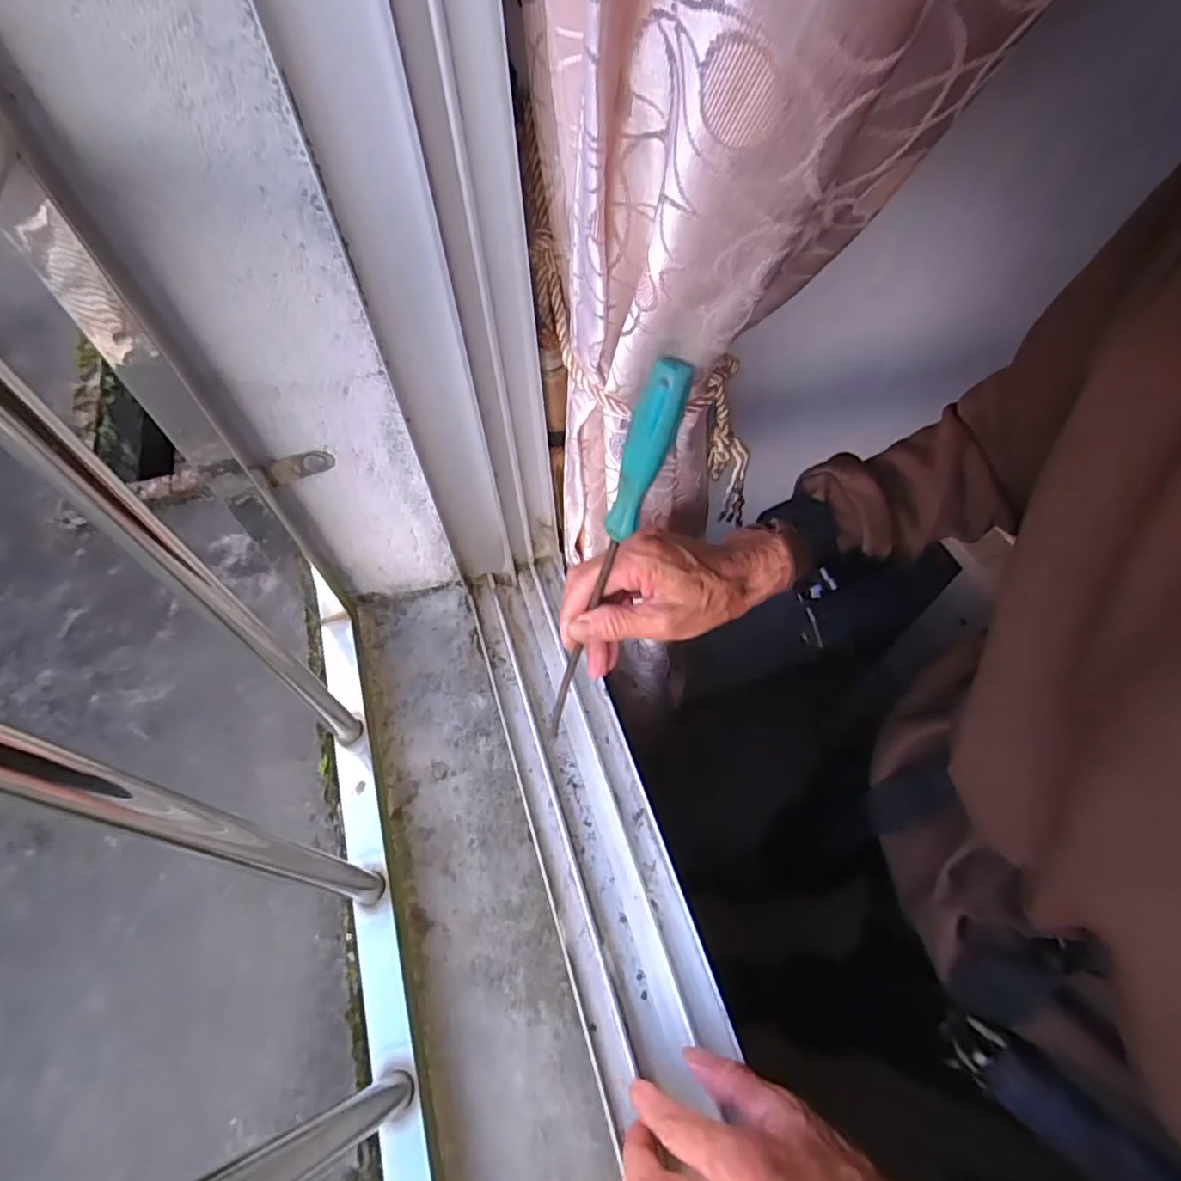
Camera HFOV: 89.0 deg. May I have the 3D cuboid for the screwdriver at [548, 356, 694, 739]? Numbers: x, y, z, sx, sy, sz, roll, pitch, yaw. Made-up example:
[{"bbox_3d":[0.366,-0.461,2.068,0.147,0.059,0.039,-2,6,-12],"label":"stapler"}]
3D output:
[{"bbox_3d":[0.006,-0.001,0.361,0.019,0.277,0.016,37,45,21],"label":"screwdriver"}]

